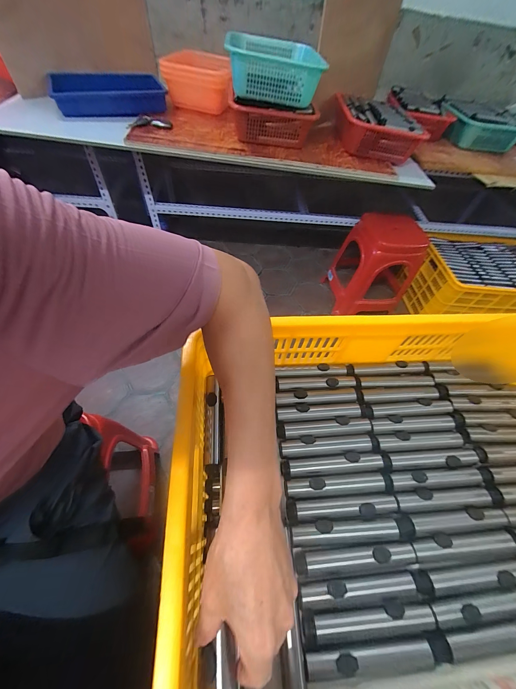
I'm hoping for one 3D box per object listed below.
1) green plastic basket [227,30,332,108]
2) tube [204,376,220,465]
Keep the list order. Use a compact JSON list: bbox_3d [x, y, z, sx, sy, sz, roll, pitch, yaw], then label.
[{"bbox_3d":[0.040,-0.882,0.838,0.278,0.131,0.361,-7,56,-8],"label":"green plastic basket"},{"bbox_3d":[-0.072,0.115,0.410,0.022,0.019,0.137,-3,55,-5],"label":"tube"}]

